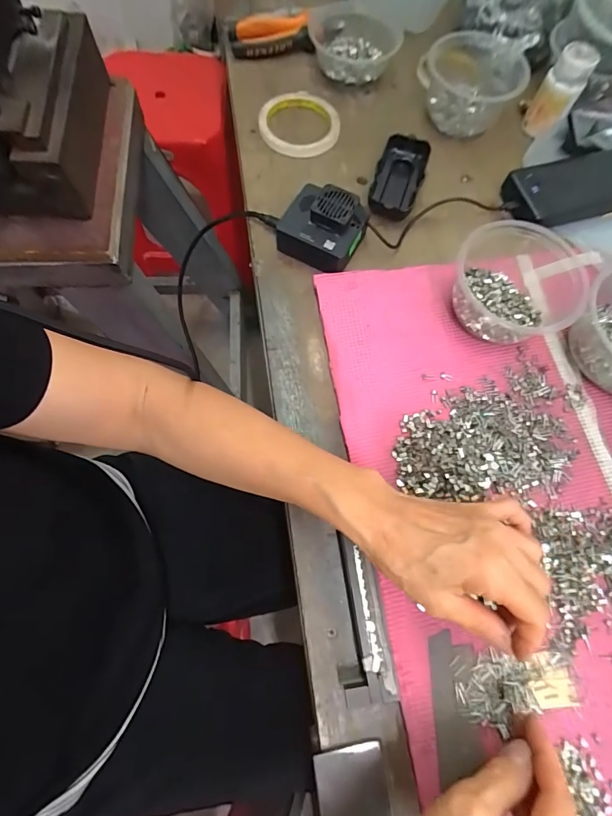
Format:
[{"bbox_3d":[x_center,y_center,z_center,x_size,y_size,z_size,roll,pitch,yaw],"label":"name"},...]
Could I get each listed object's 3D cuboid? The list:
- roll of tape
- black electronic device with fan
[{"bbox_3d":[-0.006,-0.352,0.491,0.094,0.017,0.093,1,71,-3],"label":"roll of tape"},{"bbox_3d":[0.017,-0.189,0.419,0.082,0.042,0.074,30,73,9],"label":"black electronic device with fan"}]

